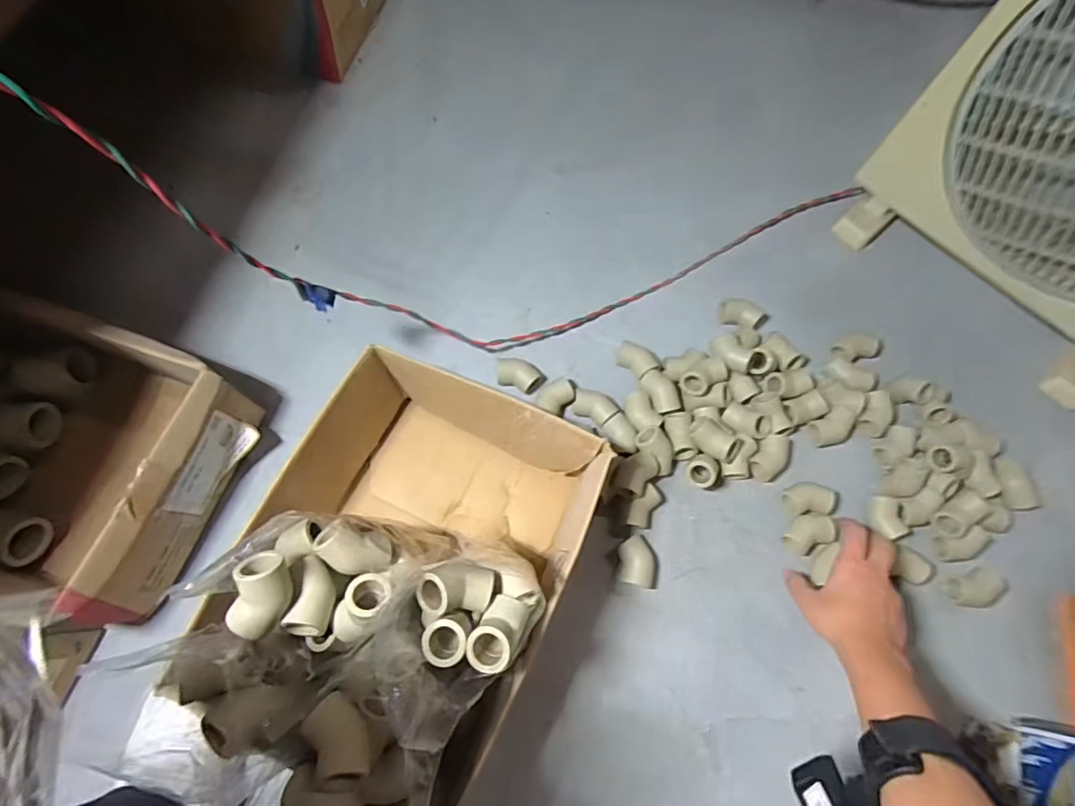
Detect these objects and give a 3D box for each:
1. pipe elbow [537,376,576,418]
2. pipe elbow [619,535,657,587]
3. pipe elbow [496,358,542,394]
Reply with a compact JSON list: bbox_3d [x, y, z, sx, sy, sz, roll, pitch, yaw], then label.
[{"bbox_3d":[0.020,-0.007,0.561,0.036,0.023,0.039,1,72,-2],"label":"pipe elbow"},{"bbox_3d":[0.100,0.154,0.510,0.039,0.026,0.045,6,71,0],"label":"pipe elbow"},{"bbox_3d":[-0.020,-0.029,0.569,0.046,0.029,0.030,13,72,2],"label":"pipe elbow"}]

